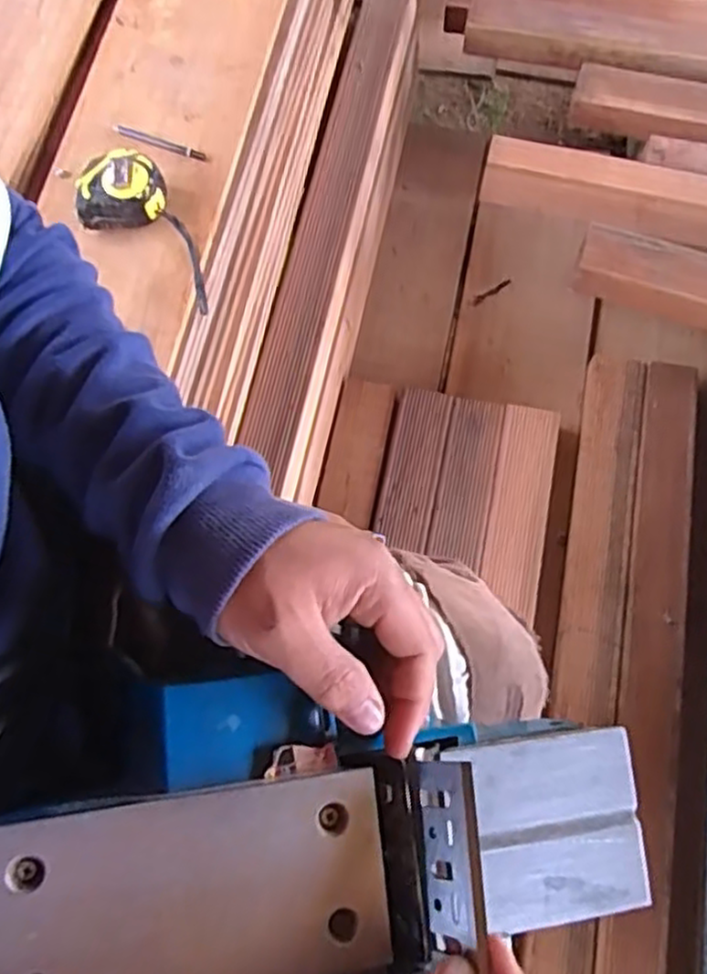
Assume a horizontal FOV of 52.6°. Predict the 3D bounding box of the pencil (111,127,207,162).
[{"bbox_3d":[-0.208,-0.364,0.756,0.115,0.005,0.014,21,73,9],"label":"pencil"}]

